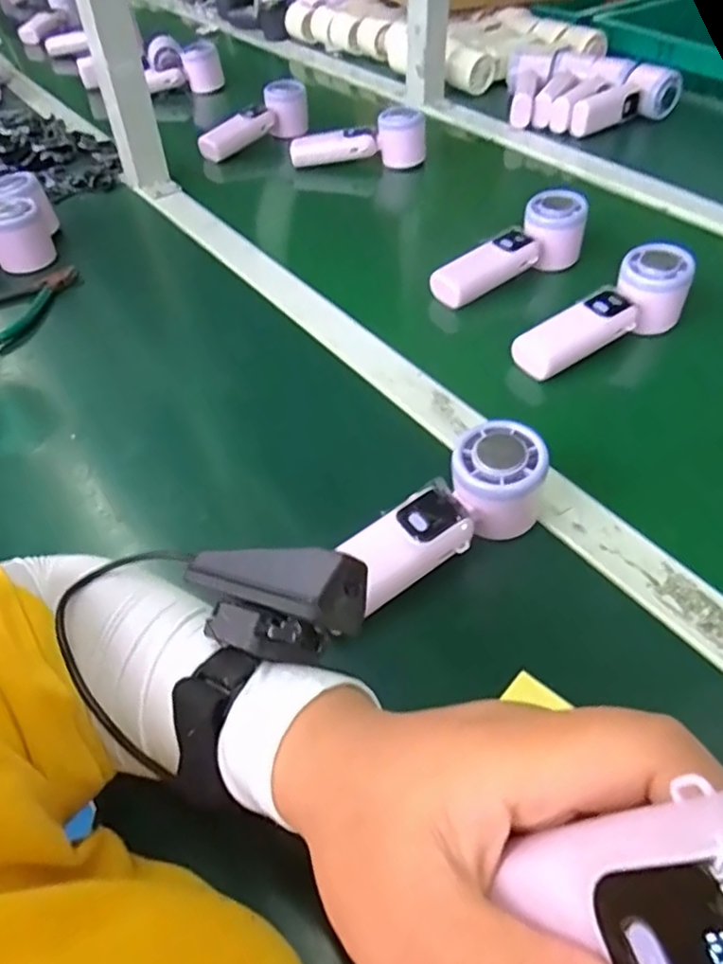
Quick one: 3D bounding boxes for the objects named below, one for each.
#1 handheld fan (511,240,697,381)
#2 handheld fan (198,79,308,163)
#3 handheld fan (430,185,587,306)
[{"bbox_3d":[0.204,-0.136,0.545,0.171,0.050,0.050,-32,54,-10],"label":"handheld fan"},{"bbox_3d":[-0.144,-0.485,0.878,0.051,0.079,0.158,26,51,21],"label":"handheld fan"},{"bbox_3d":[0.141,-0.215,0.617,0.167,0.058,0.049,-32,54,-12],"label":"handheld fan"}]

